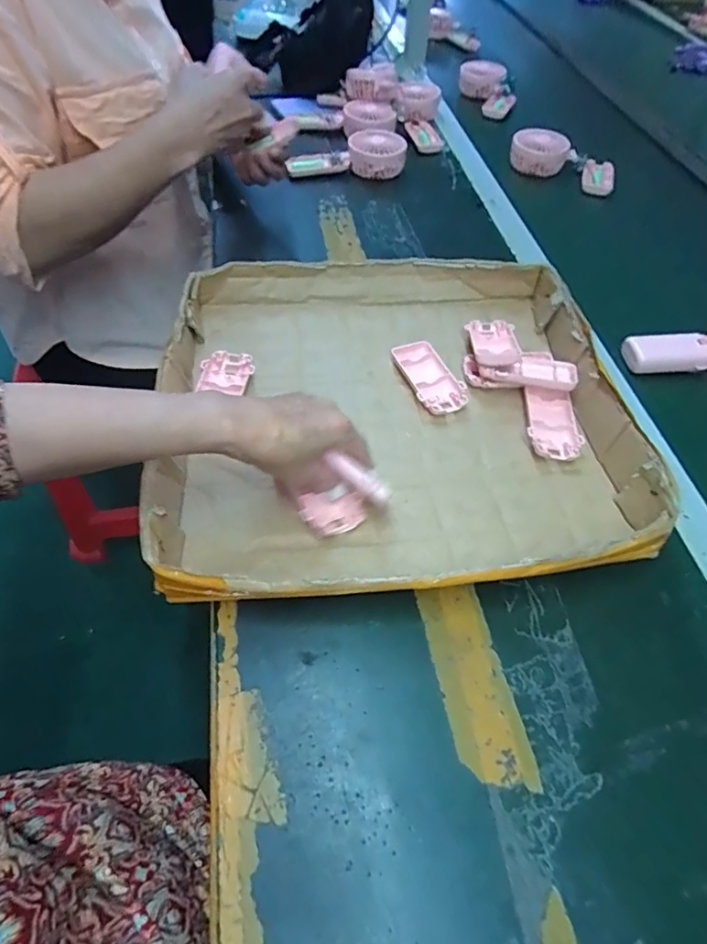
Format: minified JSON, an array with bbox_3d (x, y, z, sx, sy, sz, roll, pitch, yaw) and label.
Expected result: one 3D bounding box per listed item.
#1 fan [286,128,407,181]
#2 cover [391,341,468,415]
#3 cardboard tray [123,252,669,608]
[{"bbox_3d":[-0.004,-0.479,0.808,0.172,0.047,0.087,-23,57,-19],"label":"fan"},{"bbox_3d":[0.076,-0.095,0.541,0.045,0.018,0.094,-18,56,-16],"label":"cover"},{"bbox_3d":[0.038,-0.065,0.490,0.394,0.064,0.373,-2,53,-5],"label":"cardboard tray"}]

